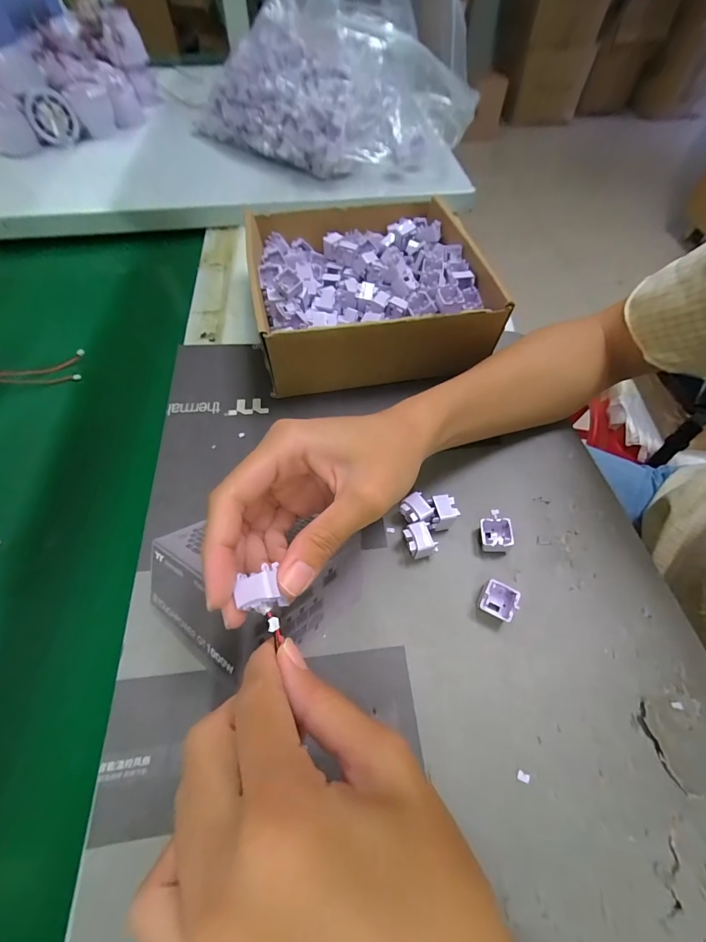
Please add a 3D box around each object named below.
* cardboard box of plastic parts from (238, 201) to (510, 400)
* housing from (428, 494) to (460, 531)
[{"bbox_3d":[0.008,-0.182,0.376,0.203,0.073,0.218,-8,58,-9],"label":"cardboard box of plastic parts"},{"bbox_3d":[0.063,0.031,0.271,0.021,0.018,0.022,-6,58,-8],"label":"housing"}]

